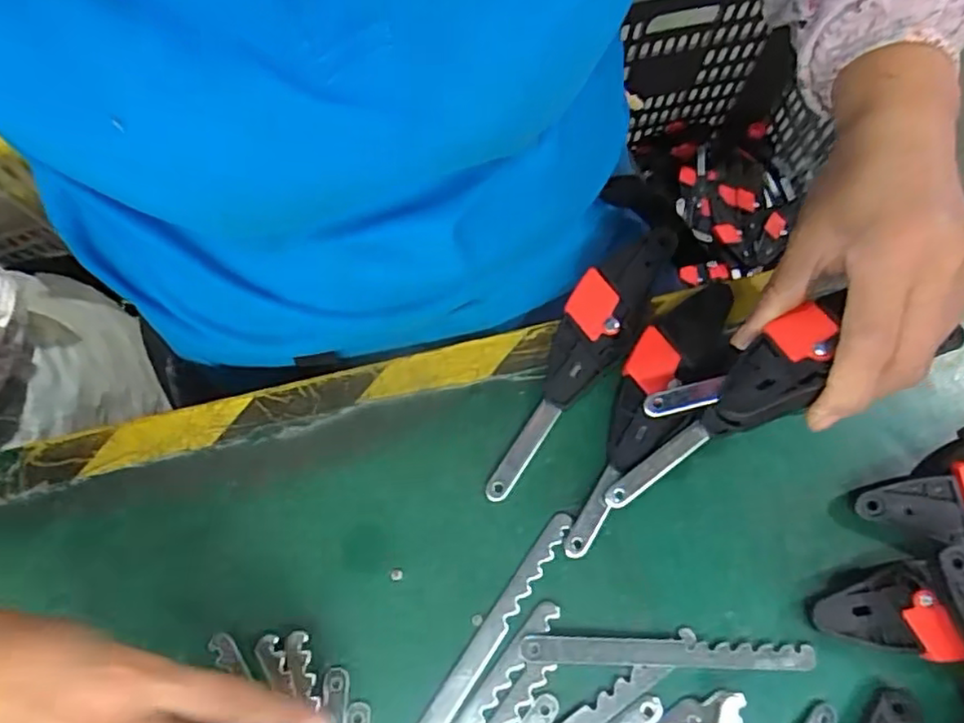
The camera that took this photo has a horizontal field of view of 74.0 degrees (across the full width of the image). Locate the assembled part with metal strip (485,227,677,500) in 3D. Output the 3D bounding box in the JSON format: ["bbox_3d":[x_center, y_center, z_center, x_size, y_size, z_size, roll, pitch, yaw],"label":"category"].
[{"bbox_3d":[0.058,-0.003,0.370,0.040,0.015,0.183,27,75,9],"label":"assembled part with metal strip"}]

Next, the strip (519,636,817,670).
[{"bbox_3d":[0.093,0.149,0.327,0.145,0.004,0.013,1,78,2],"label":"strip"}]

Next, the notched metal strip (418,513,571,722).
[{"bbox_3d":[0.003,0.142,0.334,0.014,0.004,0.146,32,76,10],"label":"notched metal strip"}]

